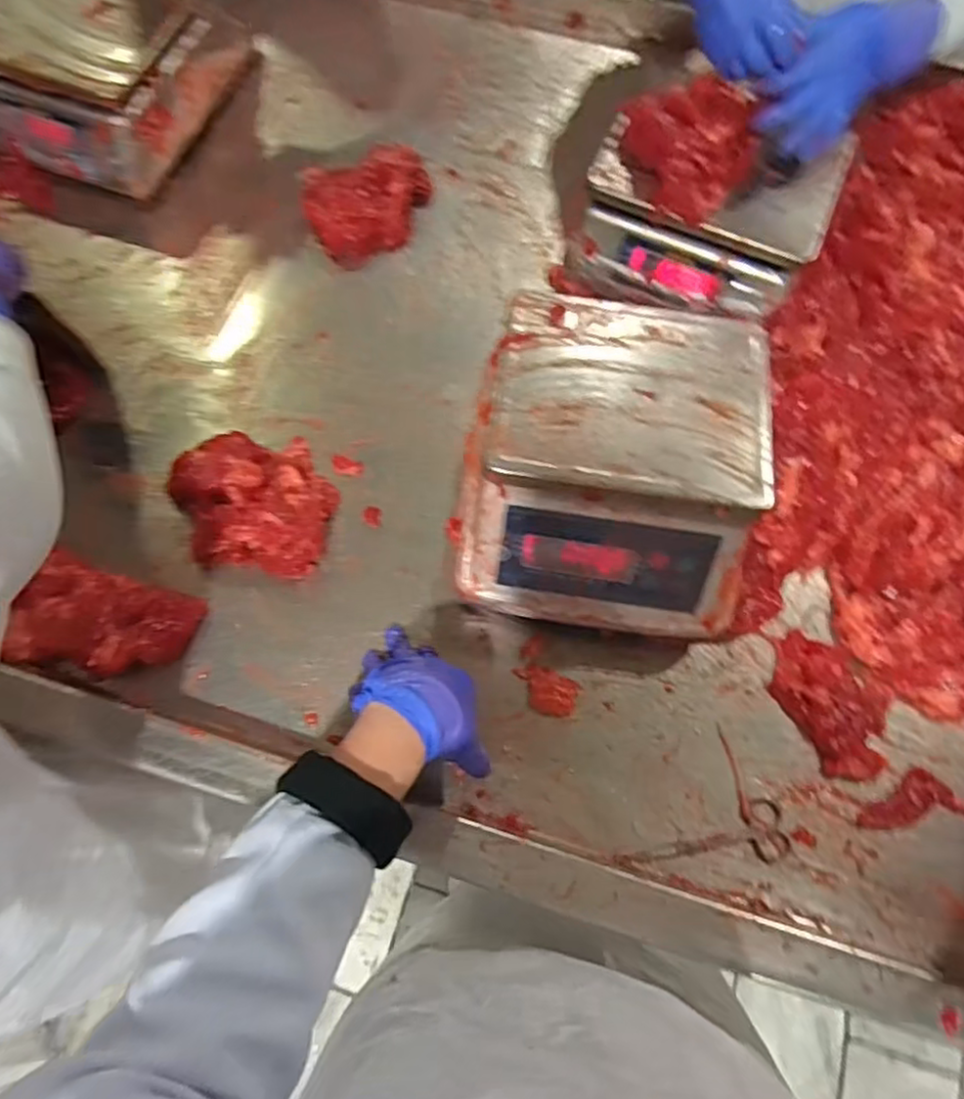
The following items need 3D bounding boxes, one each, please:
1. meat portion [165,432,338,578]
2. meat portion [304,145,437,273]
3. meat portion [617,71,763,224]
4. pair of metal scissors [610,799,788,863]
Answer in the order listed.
[{"bbox_3d":[-0.209,-0.048,0.608,0.142,0.056,0.134,0,70,-1],"label":"meat portion"},{"bbox_3d":[-0.130,-0.389,0.747,0.139,0.057,0.133,-3,70,-2],"label":"meat portion"},{"bbox_3d":[0.203,-0.385,0.640,0.120,0.063,0.136,-16,71,-6],"label":"meat portion"},{"bbox_3d":[0.174,0.236,0.528,0.137,0.006,0.043,-15,71,-6],"label":"pair of metal scissors"}]

